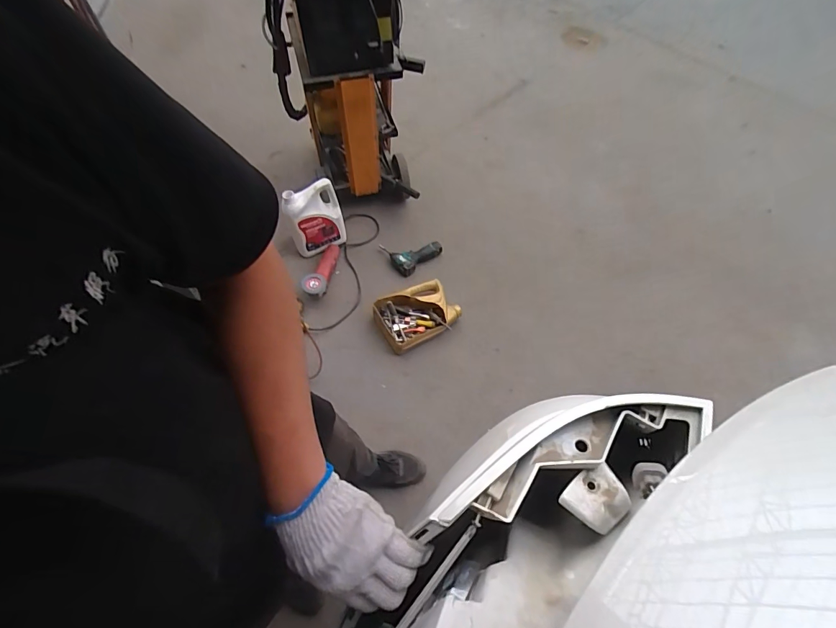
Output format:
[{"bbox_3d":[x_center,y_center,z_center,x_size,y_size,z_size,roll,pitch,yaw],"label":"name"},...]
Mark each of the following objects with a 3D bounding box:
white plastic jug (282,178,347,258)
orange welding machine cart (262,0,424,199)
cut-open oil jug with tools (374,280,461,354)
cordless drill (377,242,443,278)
[{"bbox_3d":[-0.395,-0.359,1.602,0.211,0.284,0.098,-24,64,-14],"label":"white plastic jug"},{"bbox_3d":[-0.249,-0.848,1.496,0.474,0.788,0.484,-16,63,-10],"label":"orange welding machine cart"},{"bbox_3d":[-0.002,0.005,1.533,0.283,0.093,0.204,-25,64,-15],"label":"cut-open oil jug with tools"},{"bbox_3d":[-0.029,-0.226,1.682,0.252,0.094,0.142,0,61,-1],"label":"cordless drill"}]

